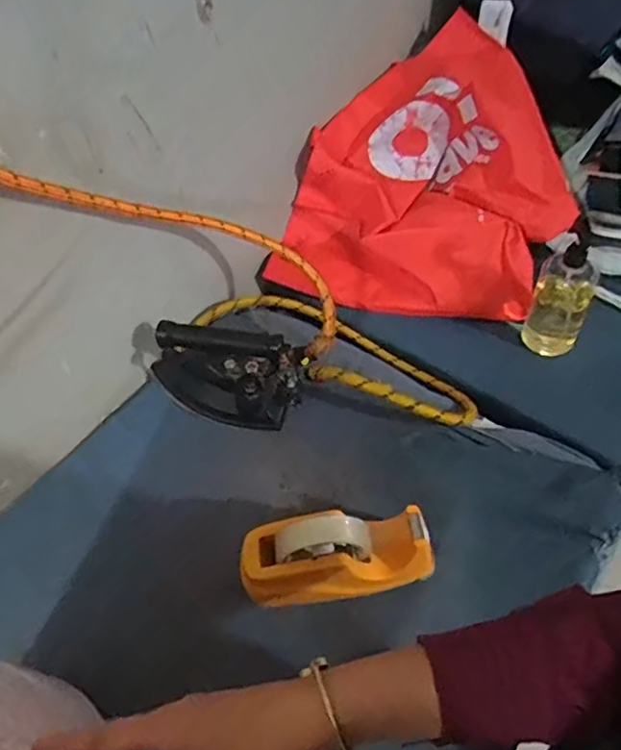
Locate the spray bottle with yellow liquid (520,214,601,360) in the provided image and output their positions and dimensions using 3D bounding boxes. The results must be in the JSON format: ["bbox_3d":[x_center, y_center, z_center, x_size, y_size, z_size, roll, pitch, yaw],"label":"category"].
[{"bbox_3d":[0.341,-0.119,0.813,0.074,0.208,0.069,21,58,18],"label":"spray bottle with yellow liquid"}]

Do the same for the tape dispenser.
[{"bbox_3d":[0.027,0.191,0.638,0.193,0.104,0.064,-7,54,0],"label":"tape dispenser"}]

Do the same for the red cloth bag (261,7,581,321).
[{"bbox_3d":[0.201,-0.287,0.937,0.371,0.112,0.461,28,90,7],"label":"red cloth bag"}]

